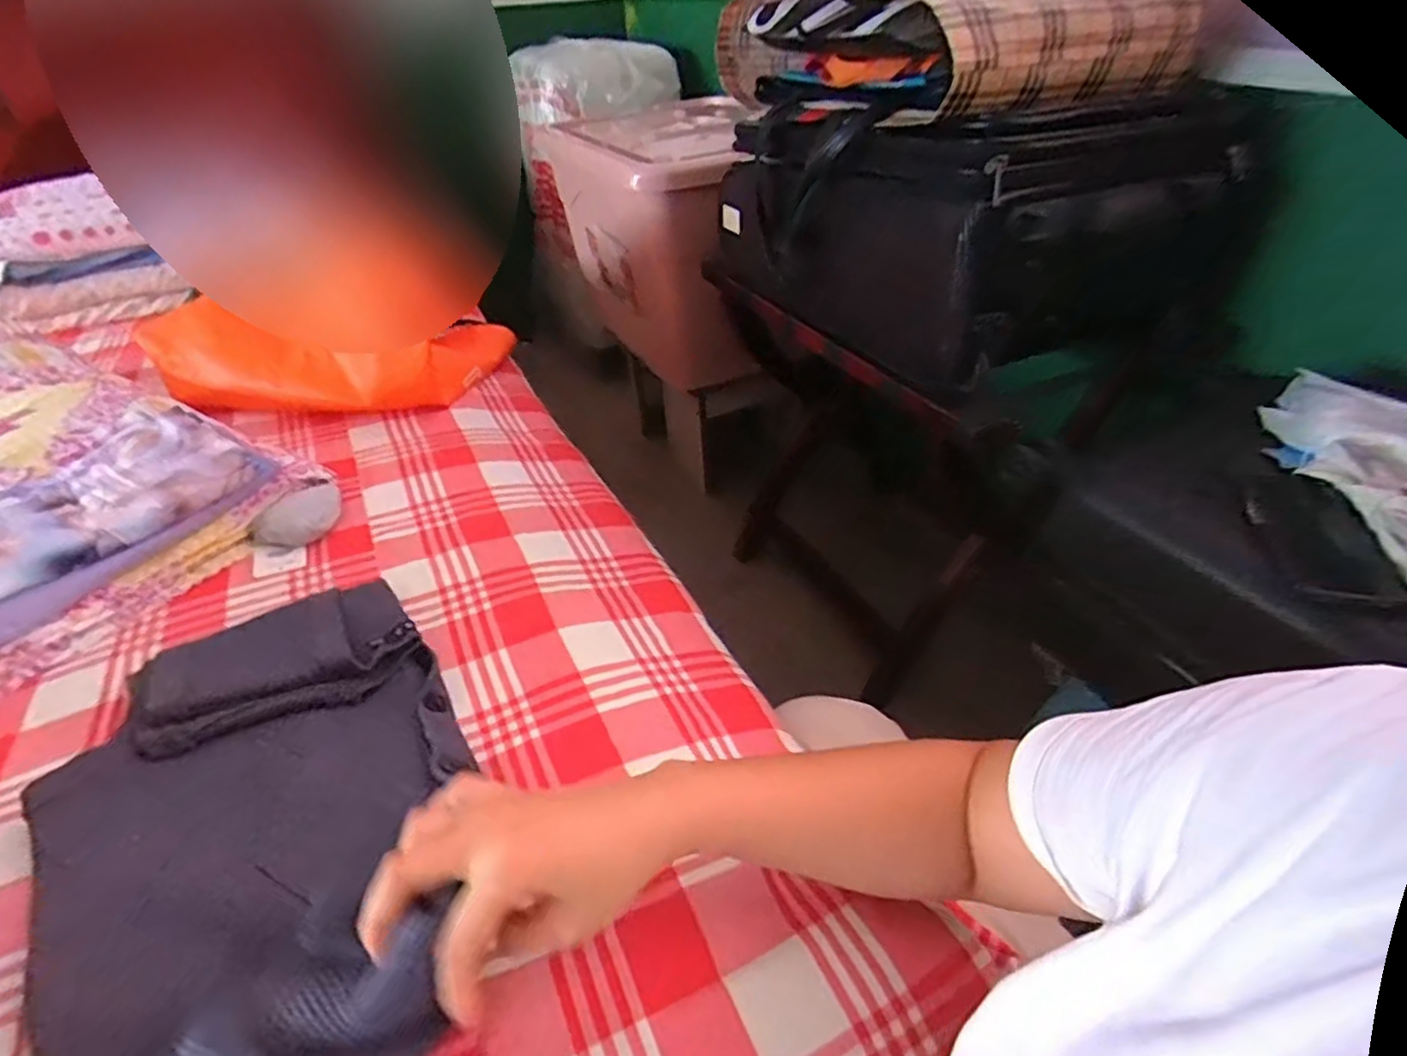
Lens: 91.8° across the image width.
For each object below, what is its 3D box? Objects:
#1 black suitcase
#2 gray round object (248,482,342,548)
[{"bbox_3d":[0.290,-0.393,0.835,0.360,0.247,0.493,-20,42,-18],"label":"black suitcase"},{"bbox_3d":[-0.440,-0.016,0.743,0.065,0.034,0.098,27,49,33],"label":"gray round object"}]

